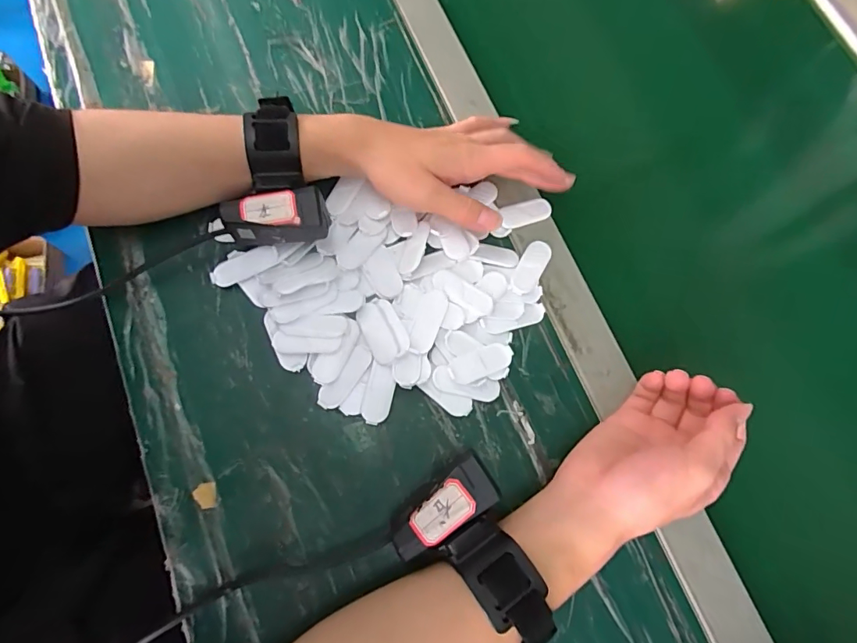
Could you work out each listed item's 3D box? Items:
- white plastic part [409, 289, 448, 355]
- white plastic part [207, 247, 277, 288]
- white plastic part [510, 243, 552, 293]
[{"bbox_3d":[0.000,-0.001,0.334,0.020,0.008,0.050,18,72,0],"label":"white plastic part"},{"bbox_3d":[-0.136,-0.041,0.343,0.050,0.005,0.021,-23,77,-12],"label":"white plastic part"},{"bbox_3d":[0.080,-0.042,0.361,0.019,0.007,0.047,31,72,4],"label":"white plastic part"}]

